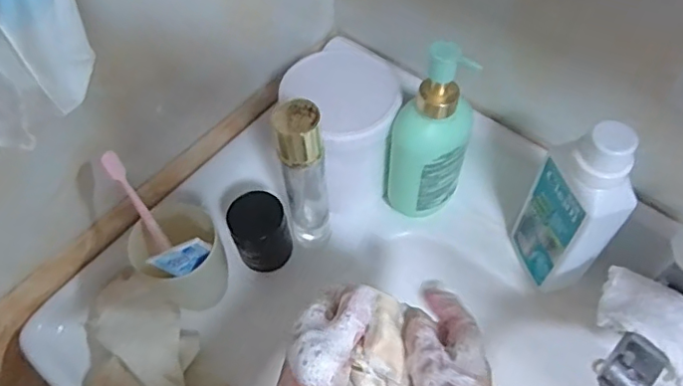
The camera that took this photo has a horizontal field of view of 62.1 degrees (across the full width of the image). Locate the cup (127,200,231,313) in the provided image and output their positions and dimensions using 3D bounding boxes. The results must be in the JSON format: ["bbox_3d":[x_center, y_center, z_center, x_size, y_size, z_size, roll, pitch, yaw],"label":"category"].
[{"bbox_3d":[-0.155,0.060,0.549,0.080,0.087,0.073,-1,57,1],"label":"cup"}]

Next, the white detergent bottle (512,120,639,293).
[{"bbox_3d":[0.203,0.013,0.493,0.042,0.197,0.074,-13,57,-7],"label":"white detergent bottle"}]

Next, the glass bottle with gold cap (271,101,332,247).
[{"bbox_3d":[-0.034,-0.011,0.531,0.037,0.198,0.035,-13,57,-7],"label":"glass bottle with gold cap"}]

